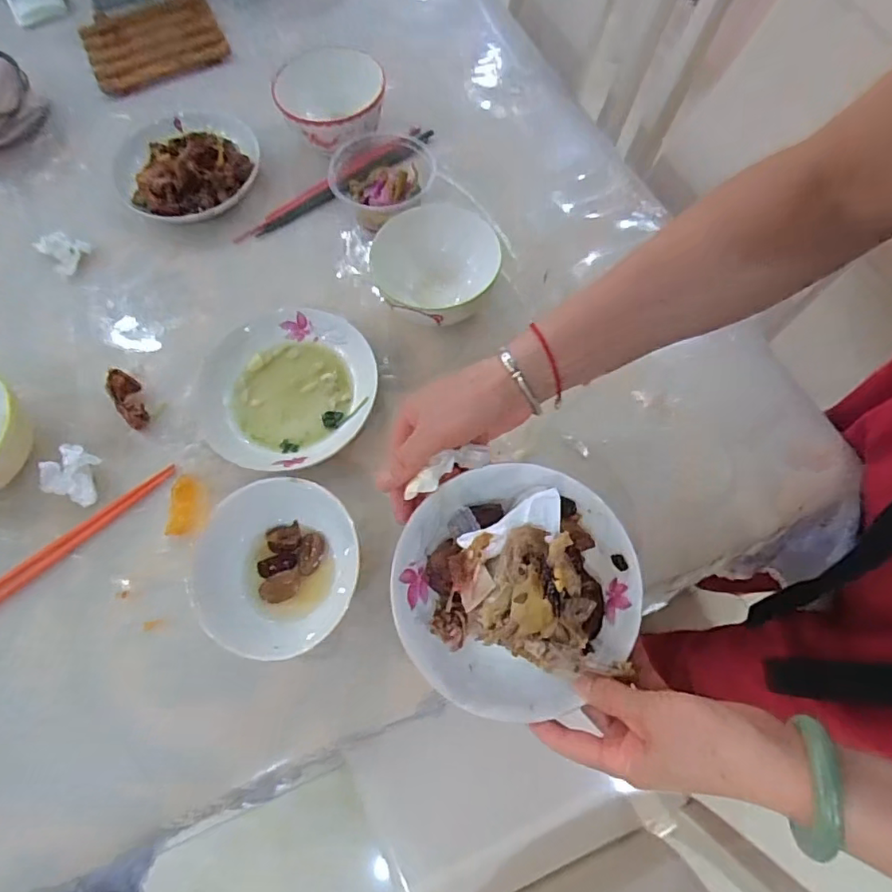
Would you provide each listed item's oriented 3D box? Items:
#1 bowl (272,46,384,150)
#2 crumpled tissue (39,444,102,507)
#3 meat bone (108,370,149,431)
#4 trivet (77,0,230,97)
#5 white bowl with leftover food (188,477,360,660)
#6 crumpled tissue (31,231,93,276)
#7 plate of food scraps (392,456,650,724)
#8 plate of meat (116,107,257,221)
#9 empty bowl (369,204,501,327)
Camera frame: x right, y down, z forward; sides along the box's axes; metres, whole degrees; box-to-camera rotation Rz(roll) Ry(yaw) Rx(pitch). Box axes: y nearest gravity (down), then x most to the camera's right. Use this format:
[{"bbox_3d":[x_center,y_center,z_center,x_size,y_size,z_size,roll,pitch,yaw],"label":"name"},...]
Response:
[{"bbox_3d":[-0.129,-0.387,0.627,0.114,0.063,0.110,-1,69,2],"label":"bowl"},{"bbox_3d":[-0.343,0.024,0.495,0.060,0.033,0.045,22,71,10],"label":"crumpled tissue"},{"bbox_3d":[-0.306,-0.045,0.525,0.024,0.023,0.059,-30,71,-9],"label":"meat bone"},{"bbox_3d":[-0.398,-0.555,0.742,0.175,0.011,0.171,-26,70,-8],"label":"trivet"},{"bbox_3d":[-0.132,0.099,0.442,0.124,0.059,0.128,-1,69,2],"label":"white bowl with leftover food"},{"bbox_3d":[-0.422,-0.217,0.594,0.055,0.020,0.045,32,73,13],"label":"crumpled tissue"},{"bbox_3d":[0.049,0.093,0.372,0.165,0.066,0.162,0,68,1],"label":"plate of food scraps"},{"bbox_3d":[-0.301,-0.330,0.627,0.159,0.036,0.170,-1,69,2],"label":"plate of meat"},{"bbox_3d":[-0.011,-0.173,0.541,0.114,0.072,0.127,-15,69,-4],"label":"empty bowl"}]

